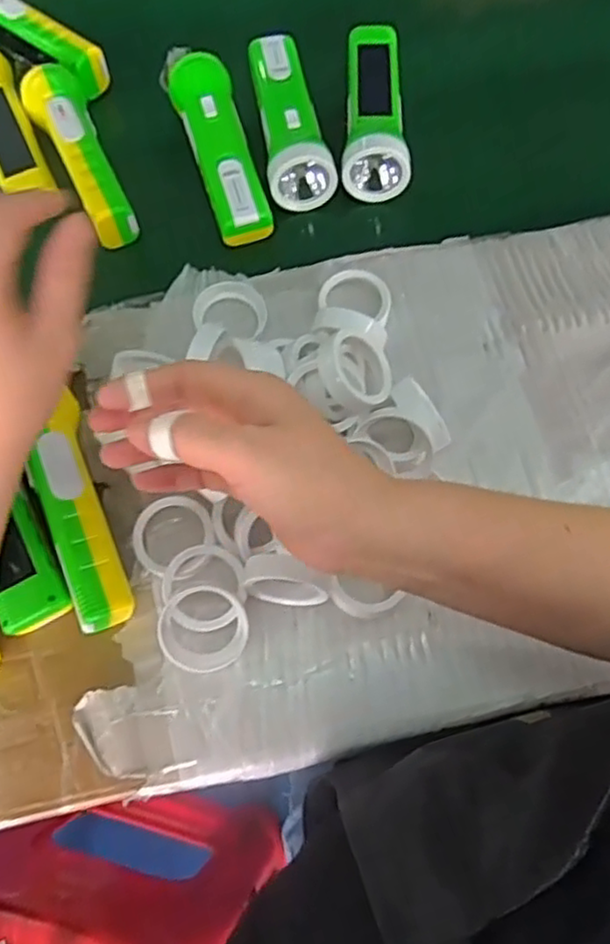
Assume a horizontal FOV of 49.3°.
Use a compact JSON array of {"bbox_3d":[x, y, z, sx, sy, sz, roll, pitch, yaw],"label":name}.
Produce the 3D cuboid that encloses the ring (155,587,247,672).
[{"bbox_3d":[-0.064,0.098,0.416,0.053,0.012,0.053,-17,86,-8],"label":"ring"}]

